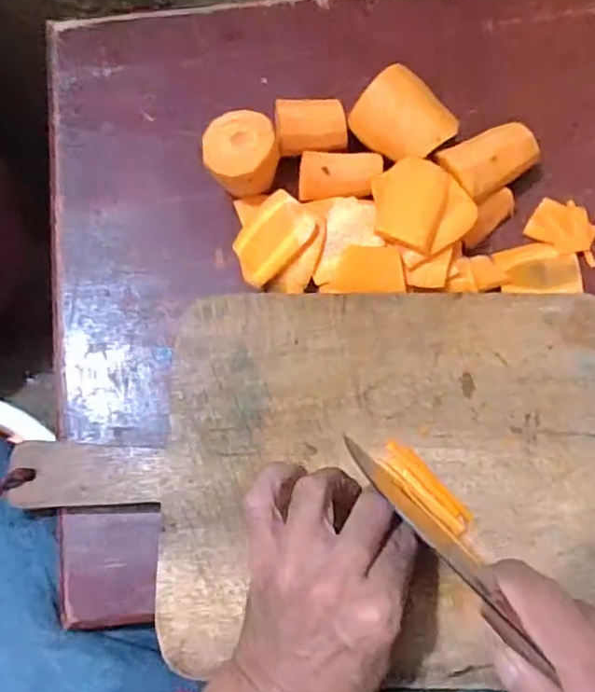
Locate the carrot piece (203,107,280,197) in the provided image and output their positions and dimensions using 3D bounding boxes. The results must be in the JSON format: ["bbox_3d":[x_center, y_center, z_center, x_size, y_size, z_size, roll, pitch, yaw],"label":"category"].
[{"bbox_3d":[-0.038,-0.129,0.442,0.049,0.047,0.050,-10,79,-2],"label":"carrot piece"}]

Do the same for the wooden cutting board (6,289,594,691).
[{"bbox_3d":[0.022,0.078,0.386,0.377,0.021,0.228,-3,79,0],"label":"wooden cutting board"}]

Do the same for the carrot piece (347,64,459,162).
[{"bbox_3d":[0.074,-0.154,0.440,0.054,0.052,0.061,-44,80,-8],"label":"carrot piece"}]

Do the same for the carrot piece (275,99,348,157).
[{"bbox_3d":[0.010,-0.154,0.450,0.049,0.027,0.034,-2,79,0],"label":"carrot piece"}]

